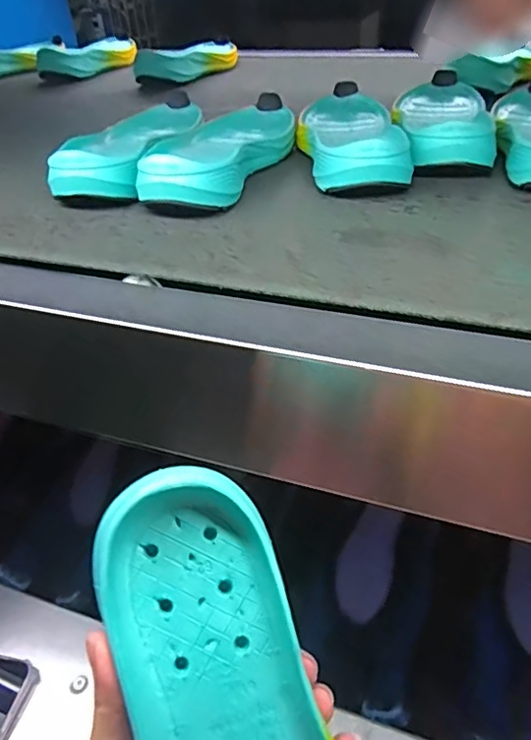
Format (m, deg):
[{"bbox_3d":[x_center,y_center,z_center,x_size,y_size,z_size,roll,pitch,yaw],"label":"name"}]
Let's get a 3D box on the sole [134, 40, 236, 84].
[{"bbox_3d":[-0.100,-0.468,0.835,0.071,0.041,0.214,15,43,29],"label":"sole"}]

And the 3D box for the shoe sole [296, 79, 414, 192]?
[{"bbox_3d":[0.073,-0.216,0.501,0.087,0.040,0.235,-1,37,3],"label":"shoe sole"}]

